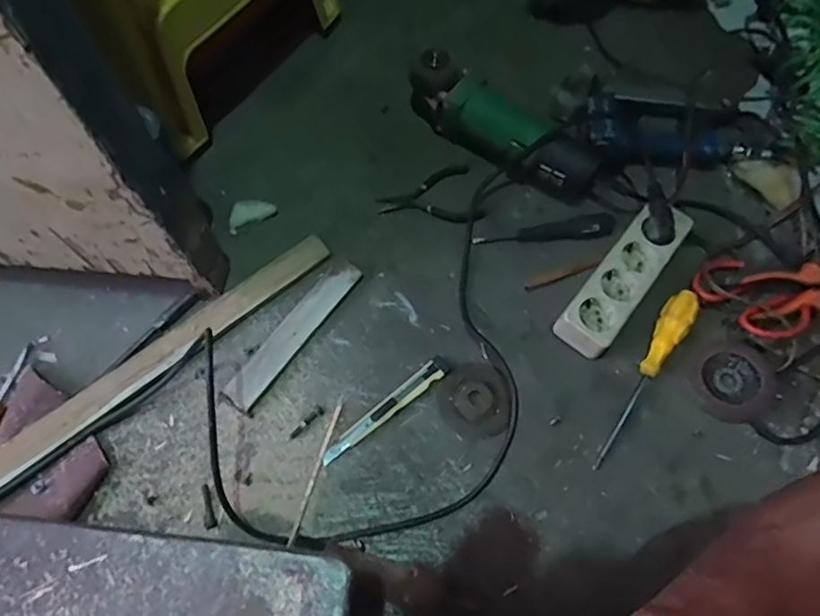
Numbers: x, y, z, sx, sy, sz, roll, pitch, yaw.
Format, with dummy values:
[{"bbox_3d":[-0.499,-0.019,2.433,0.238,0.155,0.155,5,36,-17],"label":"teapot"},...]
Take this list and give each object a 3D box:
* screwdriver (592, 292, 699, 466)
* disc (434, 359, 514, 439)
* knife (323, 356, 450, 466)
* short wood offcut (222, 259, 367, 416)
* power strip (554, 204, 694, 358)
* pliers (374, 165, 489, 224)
[{"bbox_3d":[0.246,0.070,0.610,0.031,0.024,0.219,31,71,11],"label":"screwdriver"},{"bbox_3d":[0.067,0.091,0.596,0.073,0.011,0.077,0,68,0],"label":"disc"},{"bbox_3d":[-0.023,0.102,0.592,0.154,0.009,0.019,-38,73,-14],"label":"knife"},{"bbox_3d":[-0.121,0.023,0.621,0.035,0.013,0.187,34,72,12],"label":"short wood offcut"},{"bbox_3d":[0.236,-0.033,0.646,0.060,0.038,0.200,37,69,14],"label":"power strip"},{"bbox_3d":[0.023,-0.127,0.694,0.117,0.023,0.087,-12,69,-5],"label":"pliers"}]

